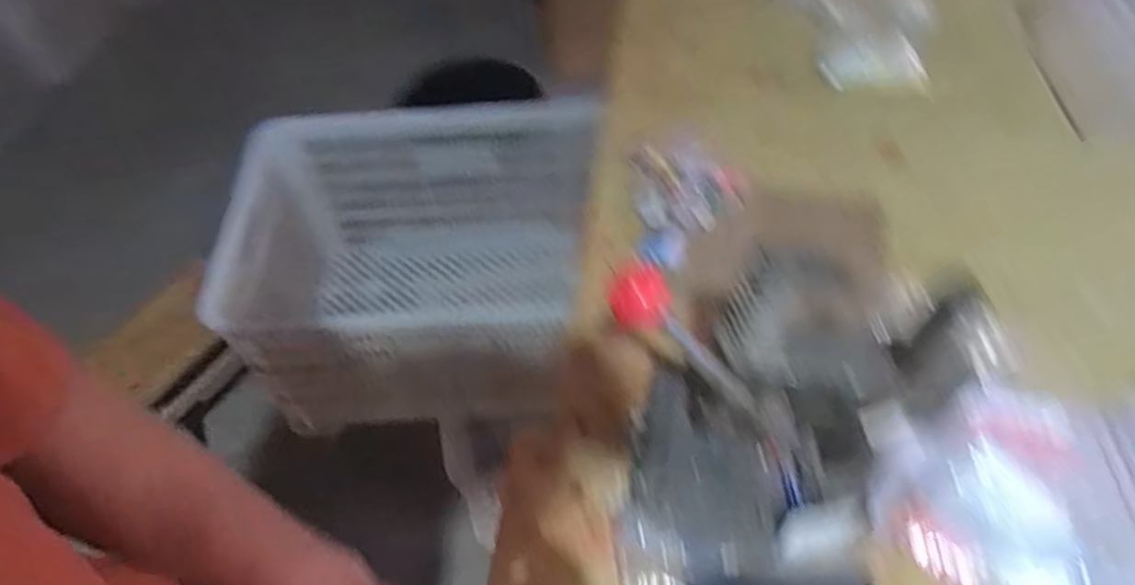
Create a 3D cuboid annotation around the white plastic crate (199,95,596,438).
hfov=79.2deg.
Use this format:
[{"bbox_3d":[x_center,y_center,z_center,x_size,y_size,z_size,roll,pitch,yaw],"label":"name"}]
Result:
[{"bbox_3d":[-0.217,-0.042,1.208,0.606,0.335,0.455,-7,54,-4],"label":"white plastic crate"}]

